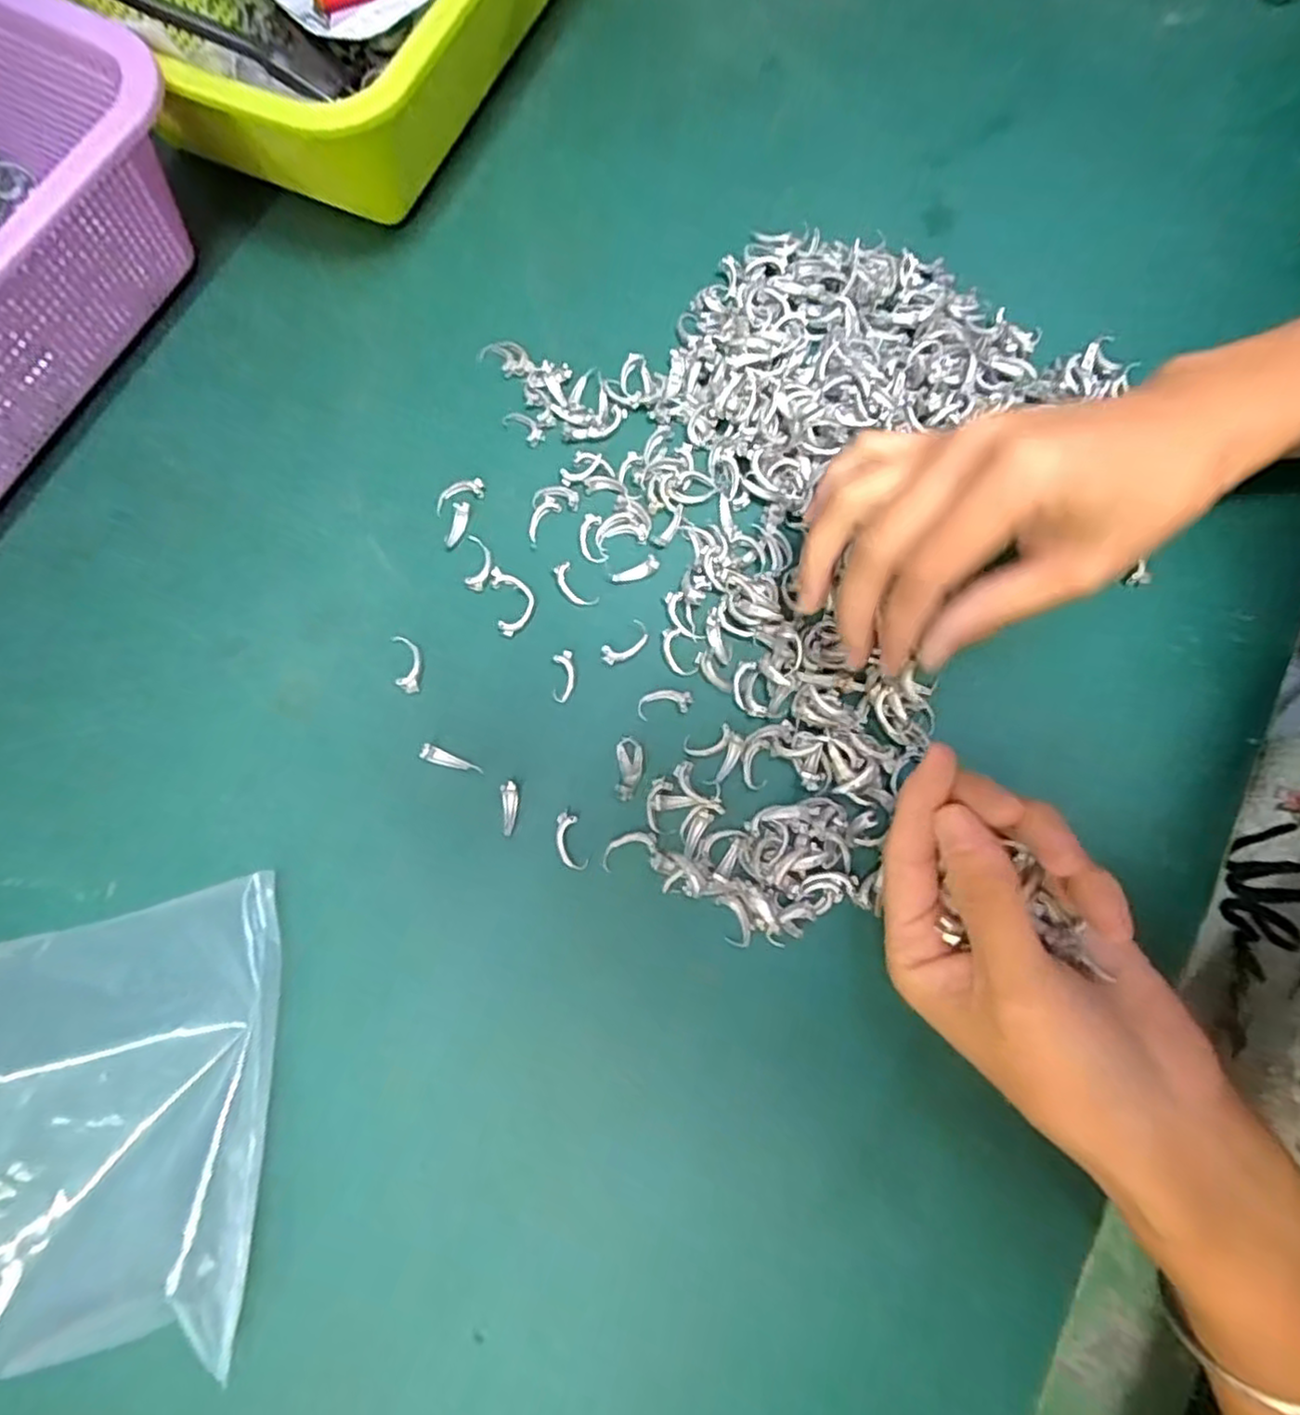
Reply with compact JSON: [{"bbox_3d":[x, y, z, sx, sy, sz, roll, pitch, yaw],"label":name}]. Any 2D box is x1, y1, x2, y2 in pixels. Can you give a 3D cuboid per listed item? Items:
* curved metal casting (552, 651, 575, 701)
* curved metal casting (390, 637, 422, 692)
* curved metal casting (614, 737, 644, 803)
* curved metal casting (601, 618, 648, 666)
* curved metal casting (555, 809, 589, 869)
[{"bbox_3d":[-0.035,-0.013,0.285,0.009,0.004,0.020,-1,75,1],"label":"curved metal casting"},{"bbox_3d":[-0.099,-0.019,0.288,0.011,0.005,0.027,-13,76,-2],"label":"curved metal casting"},{"bbox_3d":[-0.008,0.023,0.275,0.011,0.007,0.025,4,76,2],"label":"curved metal casting"},{"bbox_3d":[-0.010,-0.026,0.287,0.022,0.004,0.011,-39,78,-8],"label":"curved metal casting"},{"bbox_3d":[-0.031,0.051,0.269,0.010,0.004,0.023,-17,76,-3],"label":"curved metal casting"}]

